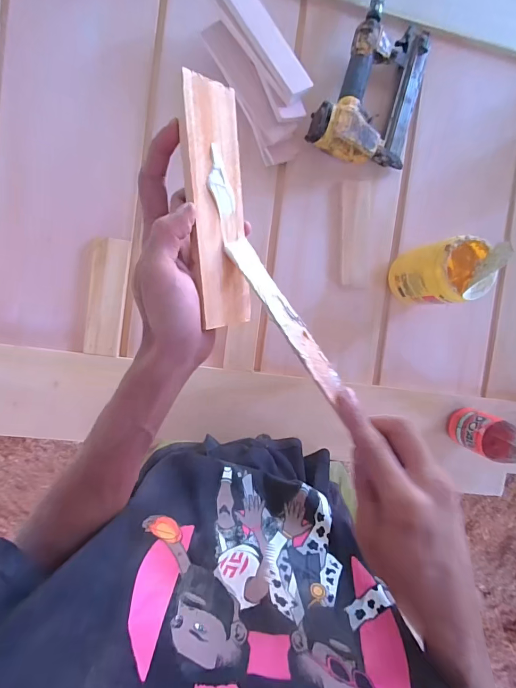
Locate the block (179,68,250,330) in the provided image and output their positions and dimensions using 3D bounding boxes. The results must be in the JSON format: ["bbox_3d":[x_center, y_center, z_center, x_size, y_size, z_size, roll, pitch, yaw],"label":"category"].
[{"bbox_3d":[-0.030,-0.103,0.279,0.052,0.004,0.177,-16,106,-47],"label":"block"}]

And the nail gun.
[{"bbox_3d":[0.188,-0.415,0.589,0.172,0.068,0.247,14,90,-9],"label":"nail gun"}]

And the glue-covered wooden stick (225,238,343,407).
[{"bbox_3d":[0.022,-0.022,0.289,0.025,0.004,0.143,-34,90,-40],"label":"glue-covered wooden stick"}]

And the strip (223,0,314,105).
[{"bbox_3d":[0.010,-0.442,0.522,0.047,0.013,0.183,-37,97,-5],"label":"strip"}]

